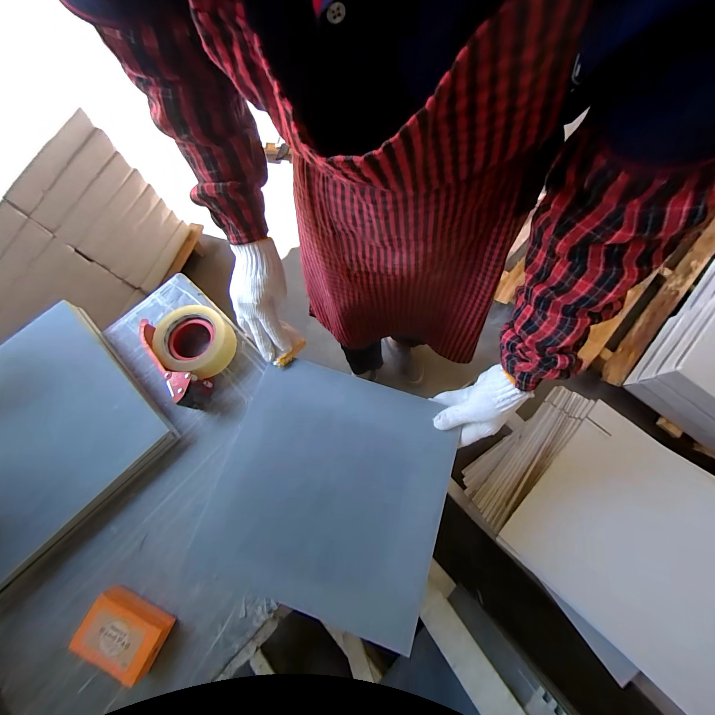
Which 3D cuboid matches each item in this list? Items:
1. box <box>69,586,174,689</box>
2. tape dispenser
[{"bbox_3d":[-0.287,0.340,0.374,0.094,0.026,0.070,23,72,9],"label":"box"},{"bbox_3d":[-0.248,-0.010,0.471,0.105,0.057,0.147,-34,74,-11],"label":"tape dispenser"}]

